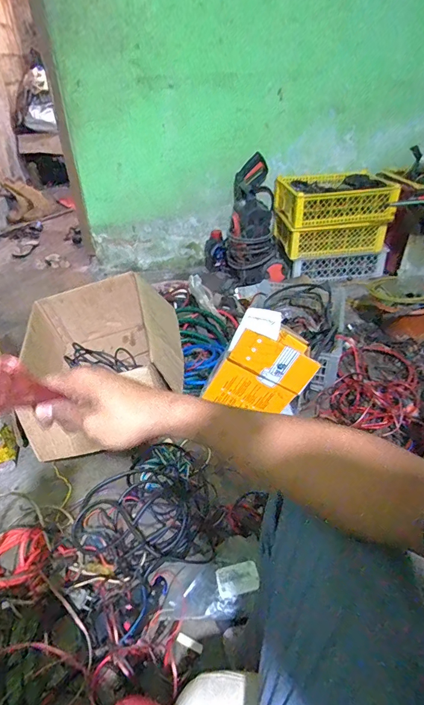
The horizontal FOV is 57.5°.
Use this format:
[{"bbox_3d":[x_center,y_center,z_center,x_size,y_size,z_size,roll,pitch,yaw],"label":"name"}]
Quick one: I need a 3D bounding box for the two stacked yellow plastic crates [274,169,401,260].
[{"bbox_3d":[0.509,-0.594,1.674,0.469,0.280,0.327,4,37,7],"label":"two stacked yellow plastic crates"}]

